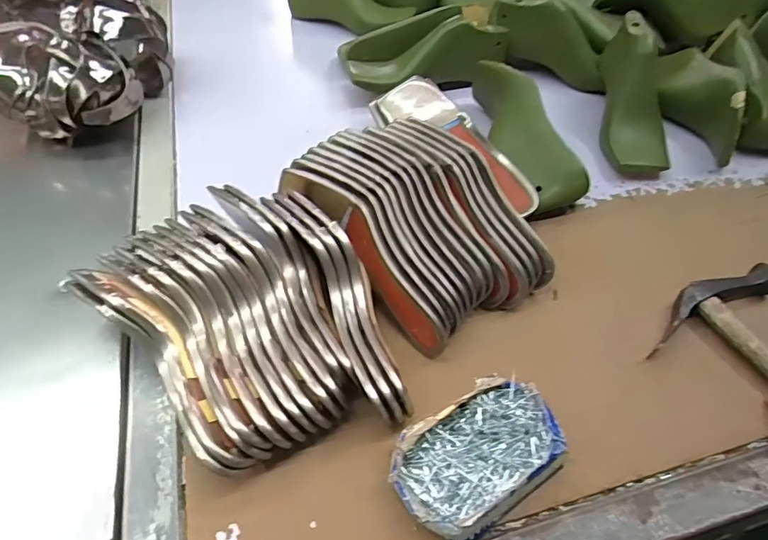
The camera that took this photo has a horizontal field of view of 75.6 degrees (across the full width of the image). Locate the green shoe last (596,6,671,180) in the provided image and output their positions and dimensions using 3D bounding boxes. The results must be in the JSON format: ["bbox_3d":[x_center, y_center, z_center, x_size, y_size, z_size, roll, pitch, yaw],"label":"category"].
[{"bbox_3d":[0.327,-0.228,0.641,0.080,0.117,0.194,2,50,1],"label":"green shoe last"}]

